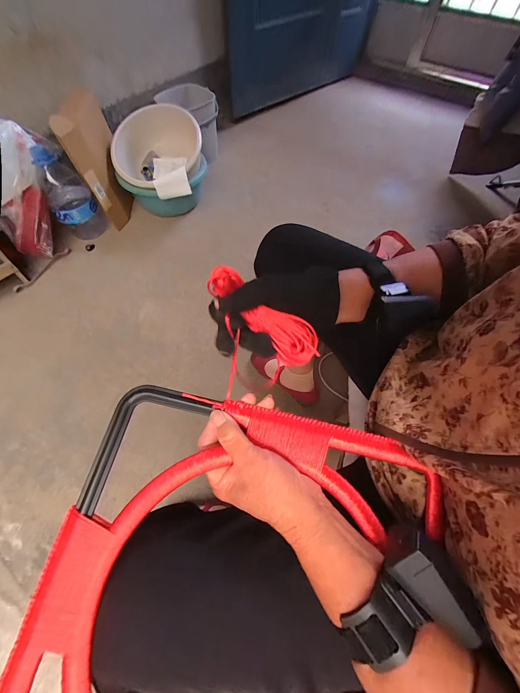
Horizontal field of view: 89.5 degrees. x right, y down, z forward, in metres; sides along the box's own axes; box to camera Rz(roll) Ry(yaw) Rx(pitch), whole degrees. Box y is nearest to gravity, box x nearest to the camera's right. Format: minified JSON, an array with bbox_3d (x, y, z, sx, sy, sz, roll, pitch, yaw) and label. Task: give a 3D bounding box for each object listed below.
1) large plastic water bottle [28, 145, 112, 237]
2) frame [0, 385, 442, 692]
[{"bbox_3d":[-0.735,-0.571,1.013,0.157,0.295,0.151,-37,72,-18],"label":"large plastic water bottle"},{"bbox_3d":[-0.013,0.222,0.217,0.322,0.019,0.331,14,73,-2],"label":"frame"}]

